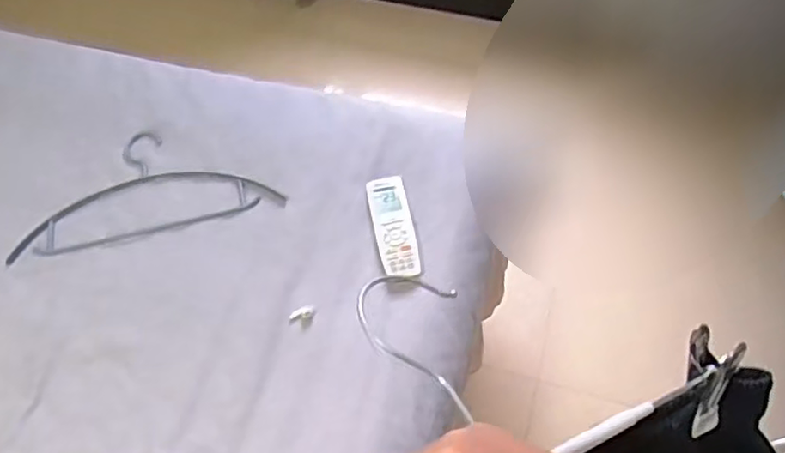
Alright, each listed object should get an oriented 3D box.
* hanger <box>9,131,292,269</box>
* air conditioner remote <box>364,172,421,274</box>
[{"bbox_3d":[-0.361,-0.065,0.986,0.387,0.012,0.185,-13,58,-2],"label":"hanger"},{"bbox_3d":[0.002,-0.003,0.921,0.054,0.019,0.159,-10,60,-4],"label":"air conditioner remote"}]

